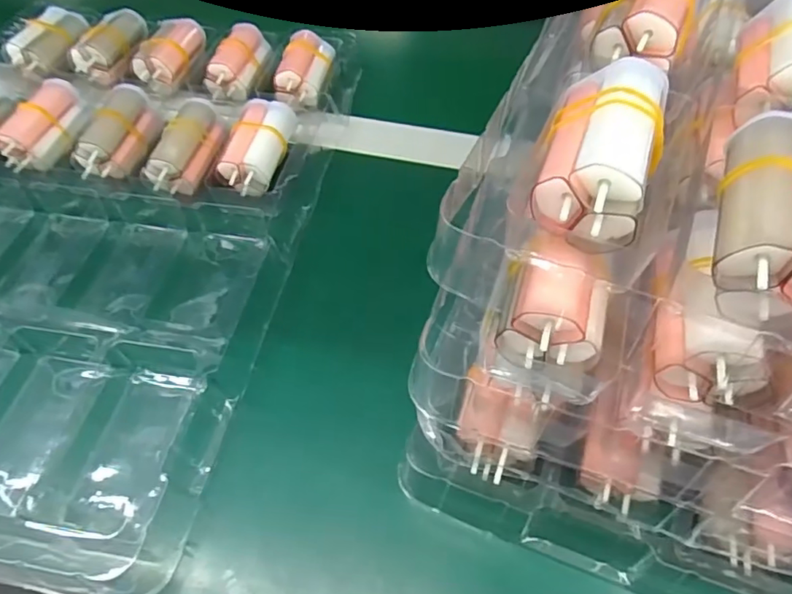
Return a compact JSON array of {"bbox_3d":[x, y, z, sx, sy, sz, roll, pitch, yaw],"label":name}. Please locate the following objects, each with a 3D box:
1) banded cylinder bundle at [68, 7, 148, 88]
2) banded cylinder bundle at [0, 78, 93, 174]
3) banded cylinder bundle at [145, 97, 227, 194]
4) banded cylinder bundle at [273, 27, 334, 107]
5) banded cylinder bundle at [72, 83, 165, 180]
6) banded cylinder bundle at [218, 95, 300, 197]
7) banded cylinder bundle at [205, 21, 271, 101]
[{"bbox_3d":[-0.226,-0.199,0.422,0.037,0.028,0.069,7,54,6],"label":"banded cylinder bundle"},{"bbox_3d":[-0.234,-0.116,0.359,0.028,0.029,0.068,16,55,12],"label":"banded cylinder bundle"},{"bbox_3d":[-0.135,-0.098,0.349,0.034,0.025,0.065,12,55,9],"label":"banded cylinder bundle"},{"bbox_3d":[-0.068,-0.174,0.405,0.036,0.021,0.068,3,54,3],"label":"banded cylinder bundle"},{"bbox_3d":[-0.184,-0.112,0.359,0.033,0.025,0.065,11,54,8],"label":"banded cylinder bundle"},{"bbox_3d":[-0.088,-0.099,0.350,0.035,0.023,0.066,8,54,7],"label":"banded cylinder bundle"},{"bbox_3d":[-0.119,-0.182,0.413,0.031,0.025,0.066,9,54,7],"label":"banded cylinder bundle"}]

